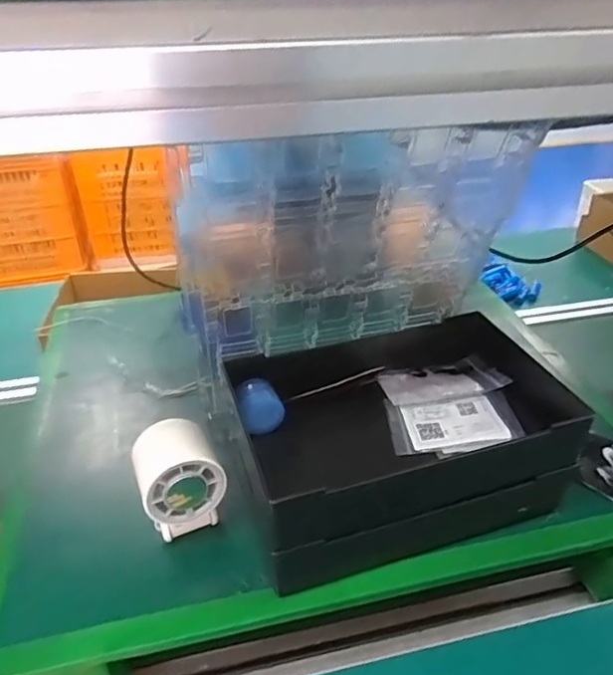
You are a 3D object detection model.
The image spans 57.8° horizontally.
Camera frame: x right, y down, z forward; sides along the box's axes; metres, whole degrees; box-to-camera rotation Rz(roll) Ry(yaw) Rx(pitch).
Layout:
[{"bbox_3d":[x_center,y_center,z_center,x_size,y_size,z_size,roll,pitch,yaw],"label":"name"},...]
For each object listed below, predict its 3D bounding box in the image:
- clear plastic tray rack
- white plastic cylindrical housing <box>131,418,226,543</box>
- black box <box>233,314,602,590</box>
[{"bbox_3d":[0.034,-0.073,0.447,0.255,0.213,0.031,-7,52,-9],"label":"clear plastic tray rack"},{"bbox_3d":[-0.101,0.121,0.446,0.062,0.099,0.060,-16,36,-23],"label":"white plastic cylindrical housing"},{"bbox_3d":[0.071,0.078,0.497,0.263,0.101,0.215,-10,35,-15],"label":"black box"}]

